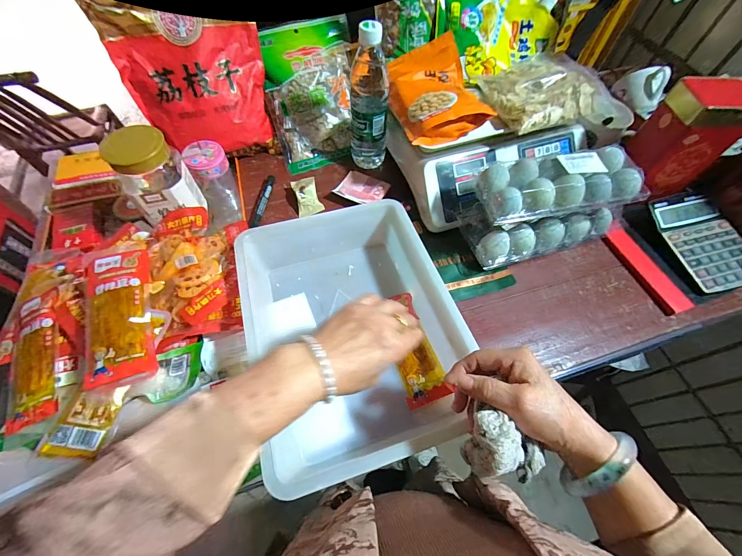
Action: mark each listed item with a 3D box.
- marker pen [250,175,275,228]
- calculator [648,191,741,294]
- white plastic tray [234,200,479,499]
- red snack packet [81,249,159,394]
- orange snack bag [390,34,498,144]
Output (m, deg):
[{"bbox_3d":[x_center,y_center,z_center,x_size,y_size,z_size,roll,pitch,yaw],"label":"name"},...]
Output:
[{"bbox_3d":[-0.190,-0.140,0.574,0.017,0.013,0.122,6,59,0],"label":"marker pen"},{"bbox_3d":[0.530,-0.062,0.514,0.126,0.039,0.166,-13,61,-11],"label":"calculator"},{"bbox_3d":[-0.029,0.057,0.429,0.243,0.101,0.338,-14,61,-12],"label":"white plastic tray"},{"bbox_3d":[-0.291,0.031,0.374,0.068,0.029,0.184,-19,62,-14],"label":"red snack packet"},{"bbox_3d":[0.102,-0.314,0.540,0.138,0.046,0.218,-9,60,-9],"label":"orange snack bag"}]

